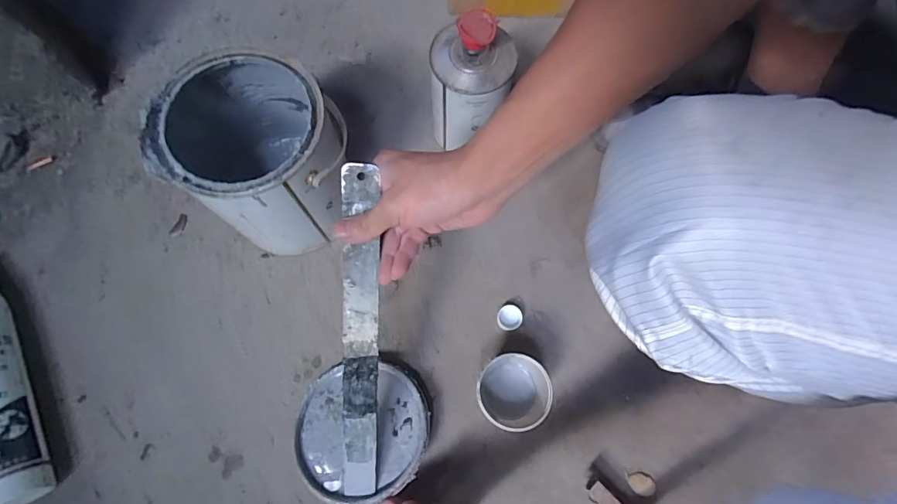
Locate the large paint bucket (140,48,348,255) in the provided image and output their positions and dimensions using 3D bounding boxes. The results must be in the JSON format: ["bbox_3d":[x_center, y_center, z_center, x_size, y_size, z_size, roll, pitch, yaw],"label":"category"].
[{"bbox_3d":[-0.207,-0.107,0.526,0.163,0.207,0.164,0,74,0],"label":"large paint bucket"}]

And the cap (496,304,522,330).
[{"bbox_3d":[0.077,0.083,0.568,0.031,0.014,0.031,0,74,0],"label":"cap"}]

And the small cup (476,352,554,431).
[{"bbox_3d":[0.075,0.157,0.513,0.086,0.068,0.078,-4,74,-1],"label":"small cup"}]

